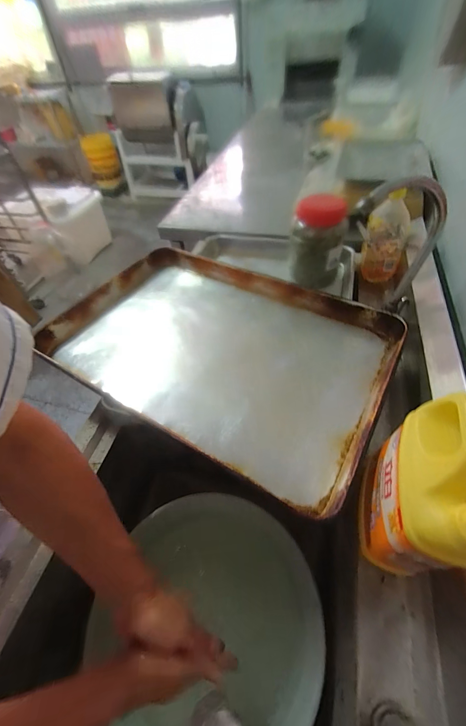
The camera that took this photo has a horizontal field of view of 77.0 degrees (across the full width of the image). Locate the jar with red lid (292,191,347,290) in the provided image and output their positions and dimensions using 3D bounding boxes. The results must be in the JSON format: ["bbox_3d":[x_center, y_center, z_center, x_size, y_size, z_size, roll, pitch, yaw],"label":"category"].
[{"bbox_3d":[0.208,-0.302,0.727,0.125,0.190,0.109,7,53,7],"label":"jar with red lid"}]

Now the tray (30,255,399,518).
[{"bbox_3d":[-0.041,-0.050,0.567,0.624,0.052,0.410,24,57,18],"label":"tray"}]

